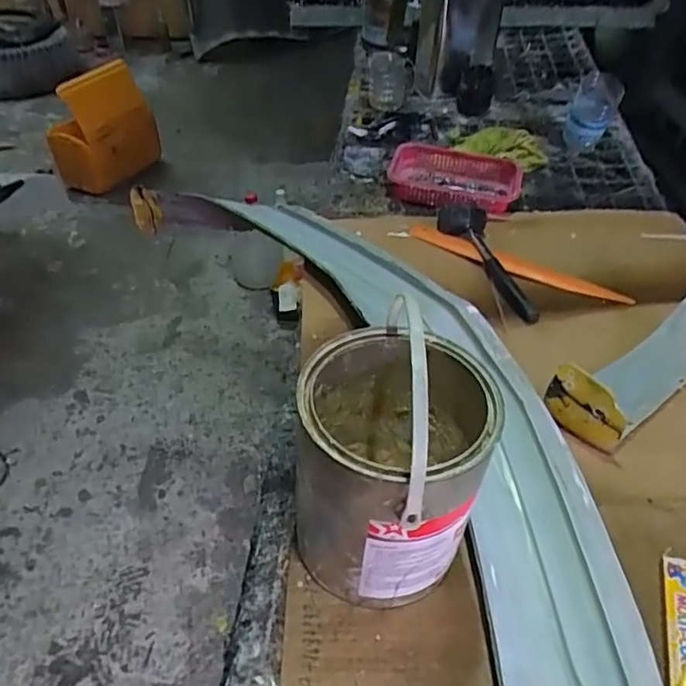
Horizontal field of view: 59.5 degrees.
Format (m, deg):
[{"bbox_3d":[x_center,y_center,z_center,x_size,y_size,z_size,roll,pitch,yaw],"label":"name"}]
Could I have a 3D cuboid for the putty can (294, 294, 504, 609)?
[{"bbox_3d":[0.043,0.090,0.520,0.154,0.254,0.167,0,45,0],"label":"putty can"}]

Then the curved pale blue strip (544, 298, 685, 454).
[{"bbox_3d":[0.388,0.014,0.753,0.309,0.063,0.092,-29,52,-26],"label":"curved pale blue strip"}]

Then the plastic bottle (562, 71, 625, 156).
[{"bbox_3d":[0.488,-0.447,1.184,0.084,0.143,0.063,16,44,15],"label":"plastic bottle"}]

